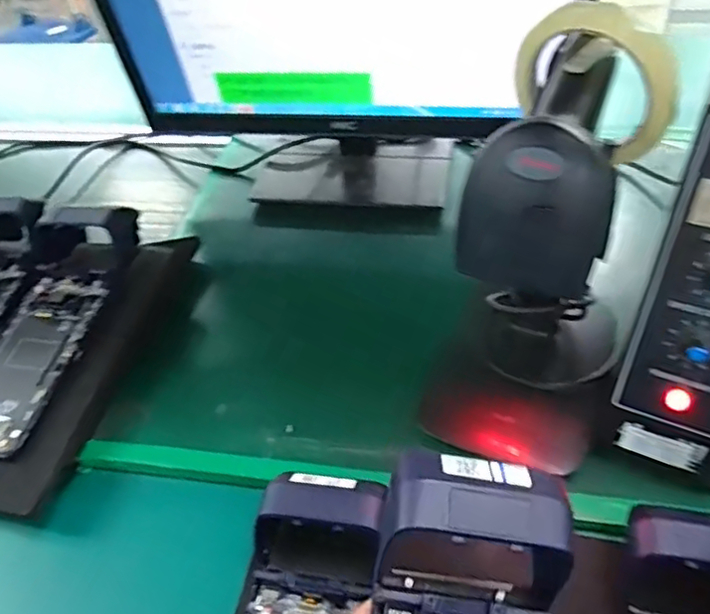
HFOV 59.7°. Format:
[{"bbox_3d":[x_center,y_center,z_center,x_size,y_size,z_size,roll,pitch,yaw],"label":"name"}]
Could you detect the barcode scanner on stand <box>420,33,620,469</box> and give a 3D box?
[{"bbox_3d":[0.113,-0.025,0.384,0.110,0.231,0.155,16,49,20],"label":"barcode scanner on stand"}]

